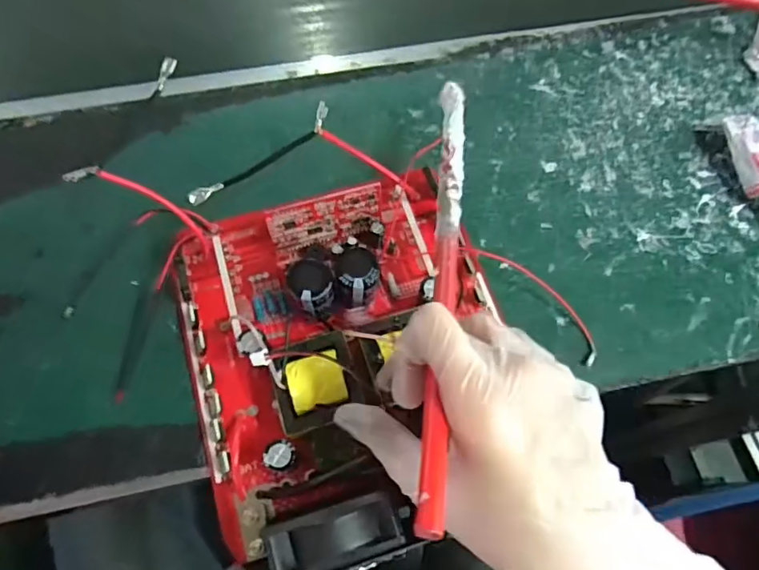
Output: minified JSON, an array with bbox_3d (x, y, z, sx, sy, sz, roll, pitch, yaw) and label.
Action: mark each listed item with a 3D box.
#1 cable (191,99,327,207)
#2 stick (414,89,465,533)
[{"bbox_3d":[-0.067,-0.073,0.306,0.096,0.013,0.014,-35,73,-13],"label":"cable"},{"bbox_3d":[0.031,-0.018,0.246,0.013,0.007,0.249,7,53,2],"label":"stick"}]

